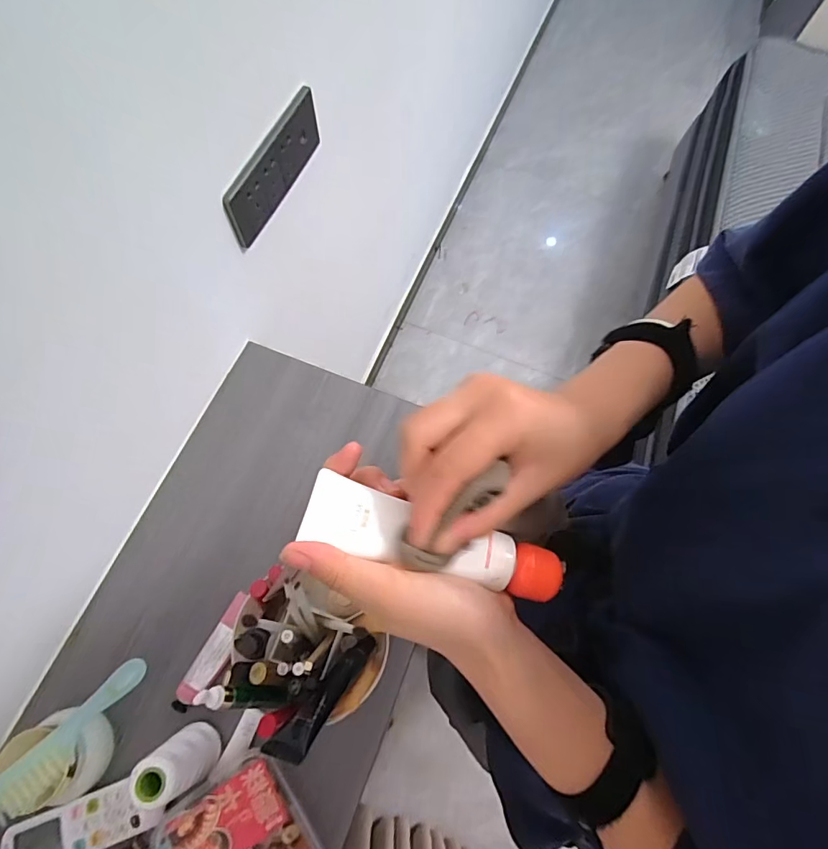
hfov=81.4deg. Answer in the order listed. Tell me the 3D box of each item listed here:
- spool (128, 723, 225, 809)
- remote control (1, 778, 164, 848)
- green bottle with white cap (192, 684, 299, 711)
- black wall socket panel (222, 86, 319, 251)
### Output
[{"bbox_3d":[-0.211,0.304,0.435,0.040,0.108,0.044,1,69,-2],"label":"spool"},{"bbox_3d":[-0.308,0.374,0.446,0.129,0.019,0.047,-16,70,-8],"label":"remote control"},{"bbox_3d":[-0.140,0.228,0.401,0.078,0.022,0.018,17,66,-26],"label":"green bottle with white cap"},{"bbox_3d":[-0.158,-0.298,0.557,0.015,0.072,0.185,23,69,7],"label":"black wall socket panel"}]

